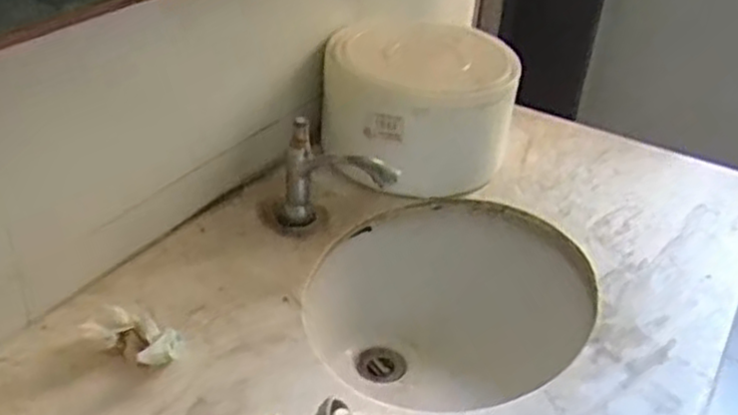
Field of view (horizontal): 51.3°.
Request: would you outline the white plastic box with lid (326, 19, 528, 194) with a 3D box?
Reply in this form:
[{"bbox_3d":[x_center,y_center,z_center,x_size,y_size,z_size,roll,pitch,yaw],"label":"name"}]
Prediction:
[{"bbox_3d":[0.067,-0.133,1.054,0.257,0.169,0.207,2,34,-3],"label":"white plastic box with lid"}]

